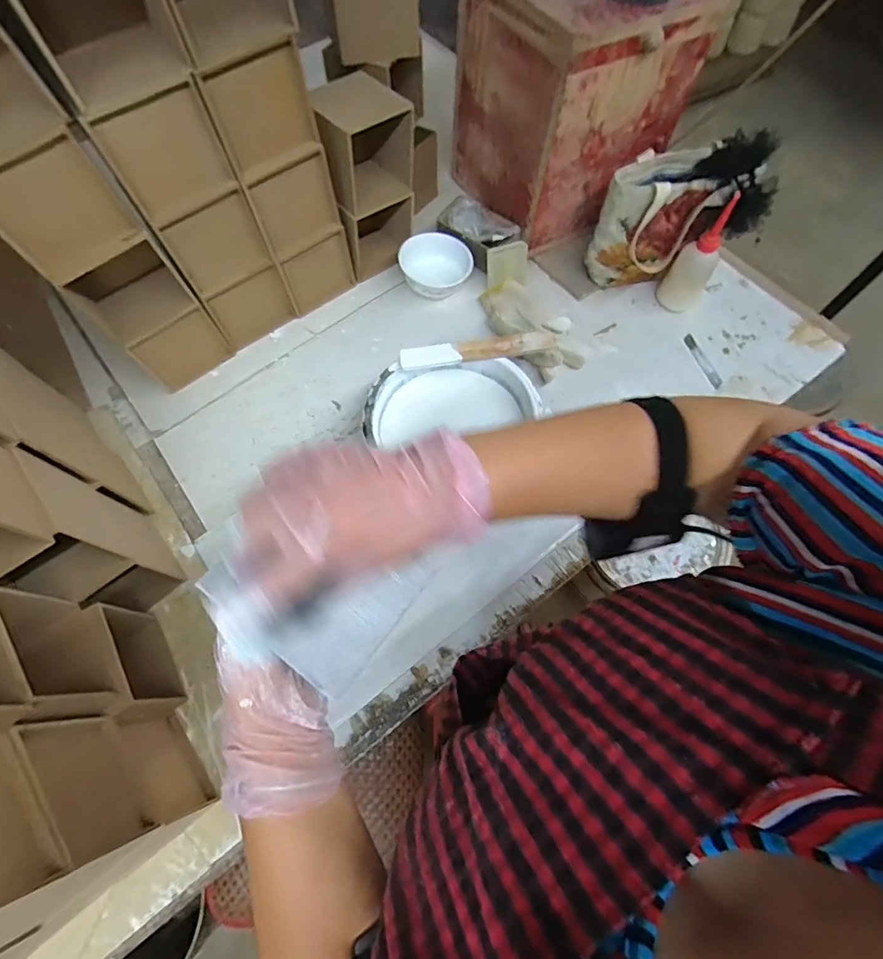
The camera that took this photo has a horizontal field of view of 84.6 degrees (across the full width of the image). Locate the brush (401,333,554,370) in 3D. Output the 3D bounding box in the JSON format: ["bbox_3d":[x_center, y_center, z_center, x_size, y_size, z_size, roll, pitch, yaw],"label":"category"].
[{"bbox_3d":[0.047,-0.169,0.633,0.200,0.020,0.028,-7,67,-2],"label":"brush"}]

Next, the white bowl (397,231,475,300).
[{"bbox_3d":[-0.008,-0.340,0.772,0.098,0.058,0.107,38,73,15],"label":"white bowl"}]

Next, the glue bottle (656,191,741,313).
[{"bbox_3d":[0.377,-0.323,0.718,0.061,0.155,0.055,28,70,12],"label":"glue bottle"}]

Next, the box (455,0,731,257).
[{"bbox_3d":[0.188,-0.579,0.744,0.251,0.301,0.253,-28,70,-10],"label":"box"}]

